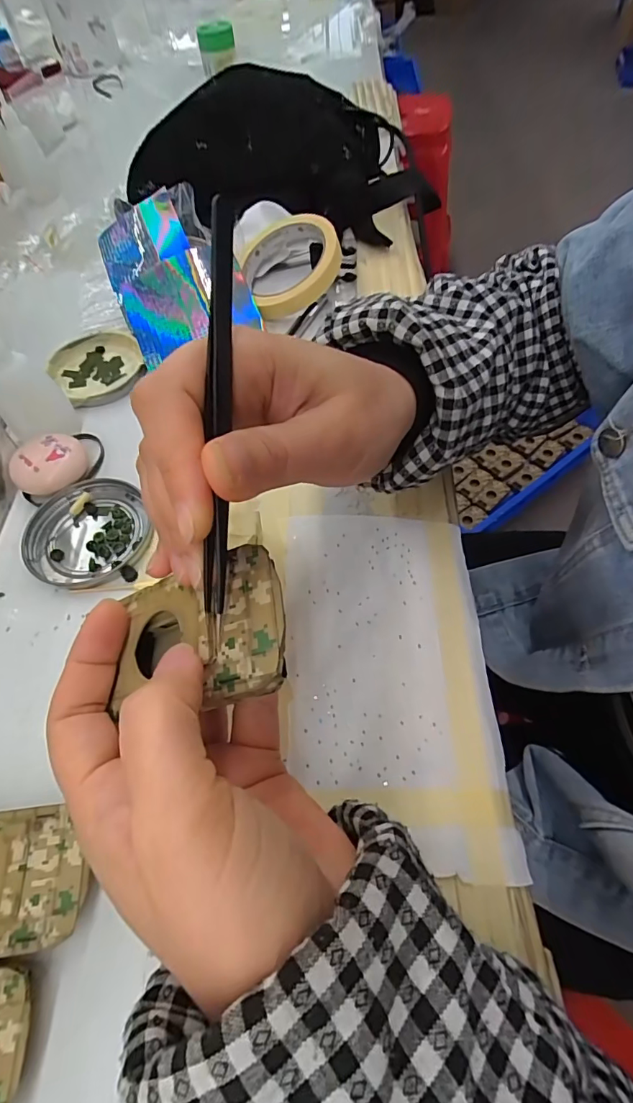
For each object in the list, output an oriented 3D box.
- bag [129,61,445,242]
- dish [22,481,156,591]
[{"bbox_3d":[-0.041,-0.399,0.470,0.317,0.096,0.124,18,62,15],"label":"bag"},{"bbox_3d":[-0.147,-0.012,0.299,0.075,0.008,0.076,-2,58,4],"label":"dish"}]

